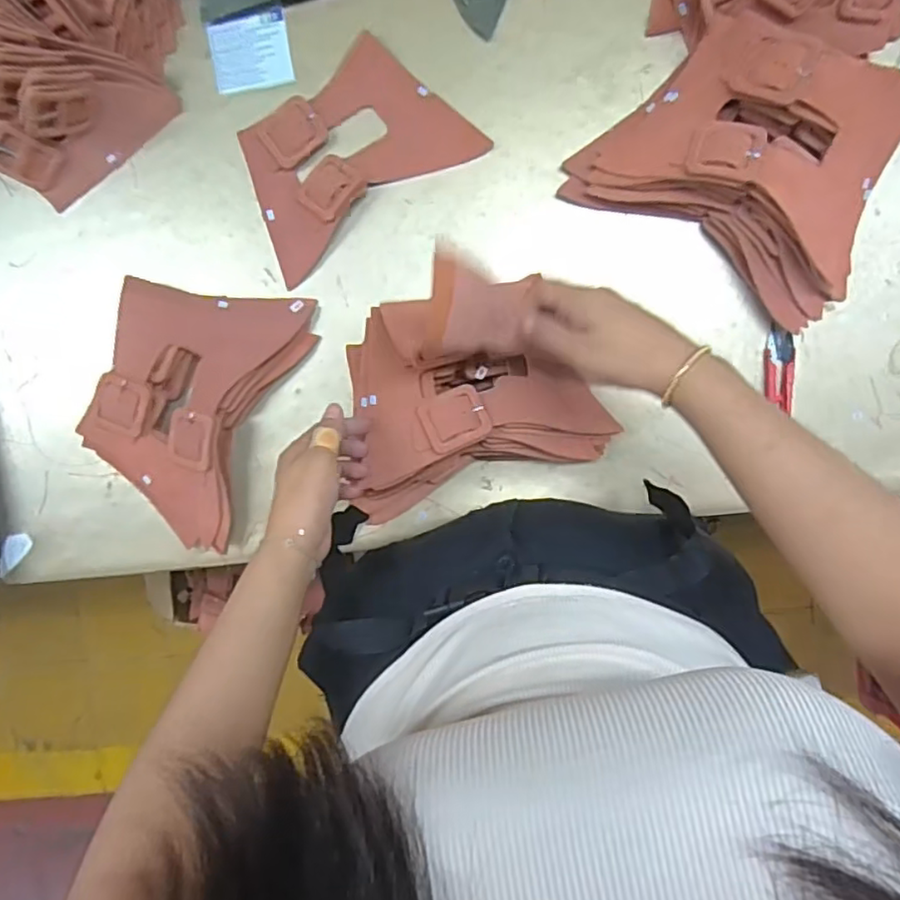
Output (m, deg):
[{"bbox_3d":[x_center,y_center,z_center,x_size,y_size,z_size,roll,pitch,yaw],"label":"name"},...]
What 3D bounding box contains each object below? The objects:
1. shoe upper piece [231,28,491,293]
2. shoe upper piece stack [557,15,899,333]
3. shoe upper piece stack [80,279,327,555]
[{"bbox_3d":[-0.093,-0.264,0.550,0.206,0.029,0.128,-33,93,7],"label":"shoe upper piece"},{"bbox_3d":[0.245,-0.232,0.501,0.240,0.077,0.168,31,98,0],"label":"shoe upper piece stack"},{"bbox_3d":[-0.244,-0.042,0.576,0.161,0.042,0.241,22,98,2],"label":"shoe upper piece stack"}]

